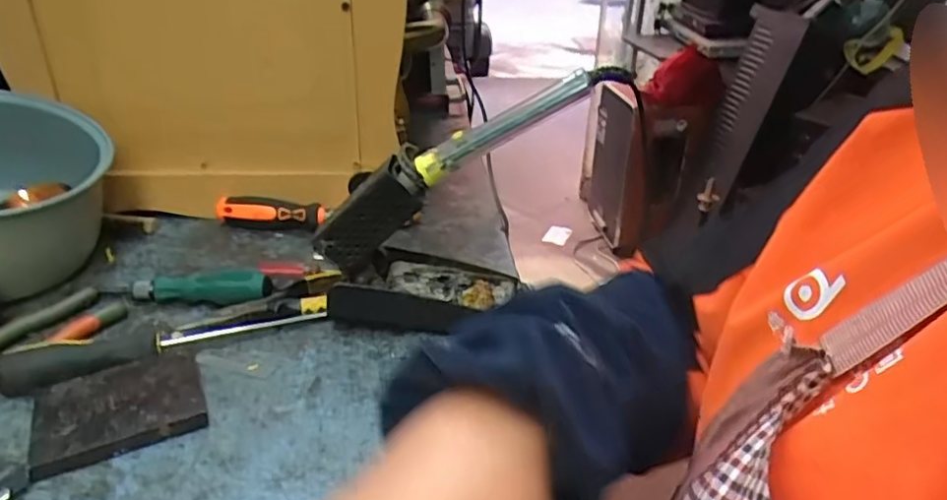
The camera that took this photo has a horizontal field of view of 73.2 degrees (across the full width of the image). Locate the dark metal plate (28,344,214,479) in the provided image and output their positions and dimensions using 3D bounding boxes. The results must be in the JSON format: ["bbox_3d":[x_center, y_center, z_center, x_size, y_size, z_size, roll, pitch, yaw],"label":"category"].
[{"bbox_3d":[-0.247,0.108,0.446,0.104,0.016,0.083,-13,34,-25],"label":"dark metal plate"}]

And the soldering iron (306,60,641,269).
[{"bbox_3d":[-0.010,-0.072,0.492,0.269,0.053,0.028,-31,30,9],"label":"soldering iron"}]

